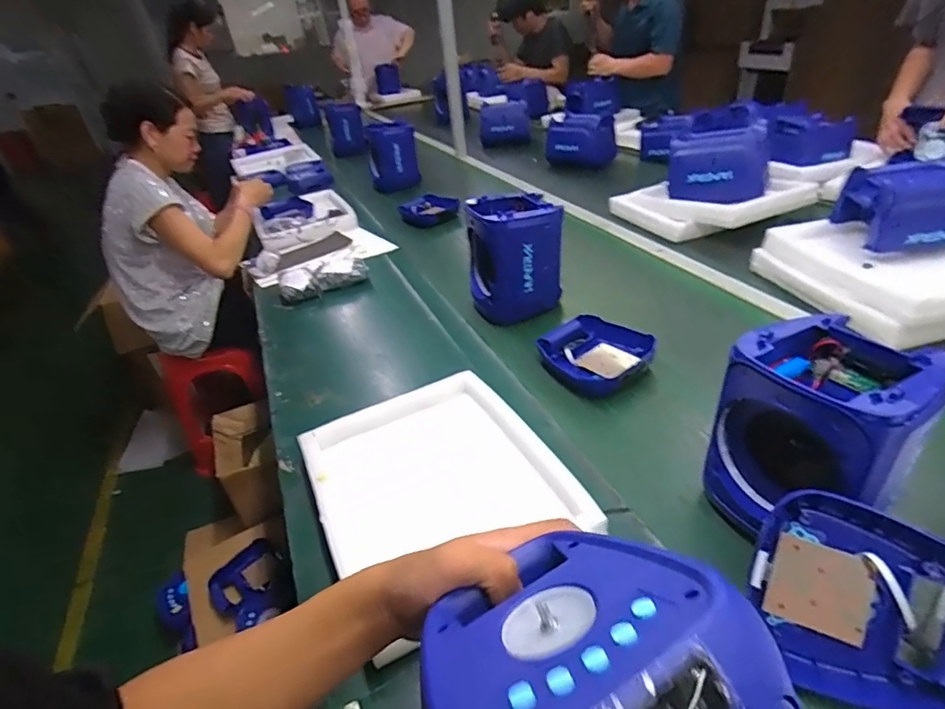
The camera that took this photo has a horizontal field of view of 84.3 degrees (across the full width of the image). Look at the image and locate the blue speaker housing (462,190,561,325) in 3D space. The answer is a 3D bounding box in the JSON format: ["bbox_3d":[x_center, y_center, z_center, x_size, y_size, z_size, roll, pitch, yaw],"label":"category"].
[{"bbox_3d":[0.084,-0.195,1.047,0.171,0.205,0.145,-10,29,-8],"label":"blue speaker housing"}]

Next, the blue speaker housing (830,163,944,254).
[{"bbox_3d":[0.852,-0.284,0.985,0.238,0.127,0.148,3,30,15],"label":"blue speaker housing"}]

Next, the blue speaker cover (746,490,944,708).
[{"bbox_3d":[0.348,0.219,0.469,0.177,0.159,0.035,15,-6,24],"label":"blue speaker cover"}]

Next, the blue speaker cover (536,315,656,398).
[{"bbox_3d":[0.214,-0.001,0.896,0.168,0.054,0.171,21,39,39],"label":"blue speaker cover"}]

